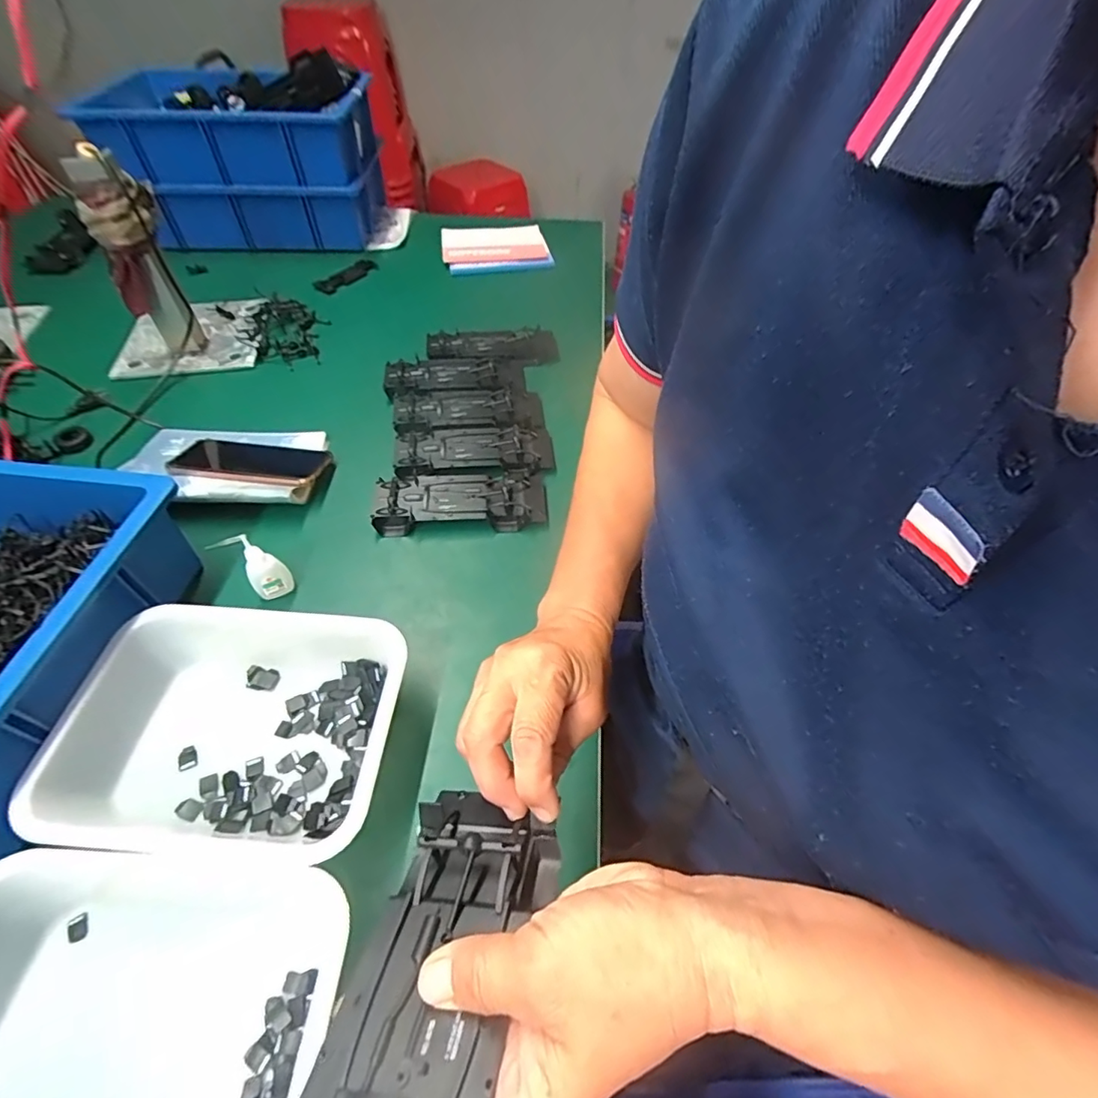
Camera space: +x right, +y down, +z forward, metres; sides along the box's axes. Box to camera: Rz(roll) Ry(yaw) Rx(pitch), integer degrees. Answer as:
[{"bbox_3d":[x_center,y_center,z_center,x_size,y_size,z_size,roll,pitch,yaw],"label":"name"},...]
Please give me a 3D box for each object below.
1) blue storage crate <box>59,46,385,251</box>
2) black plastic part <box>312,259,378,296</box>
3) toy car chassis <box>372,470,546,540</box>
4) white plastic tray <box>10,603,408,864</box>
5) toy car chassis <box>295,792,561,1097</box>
[{"bbox_3d":[-0.568,-0.748,1.000,0.453,0.243,0.324,1,52,0],"label":"blue storage crate"},{"bbox_3d":[-0.367,-0.498,0.965,0.046,0.010,0.139,26,56,18],"label":"black plastic part"},{"bbox_3d":[-0.101,-0.056,0.613,0.192,0.029,0.081,-5,53,-5],"label":"toy car chassis"},{"bbox_3d":[-0.249,0.148,0.432,0.250,0.069,0.186,4,52,2],"label":"white plastic tray"},{"bbox_3d":[-0.045,0.175,0.209,0.076,0.029,0.189,5,23,5],"label":"toy car chassis"}]

